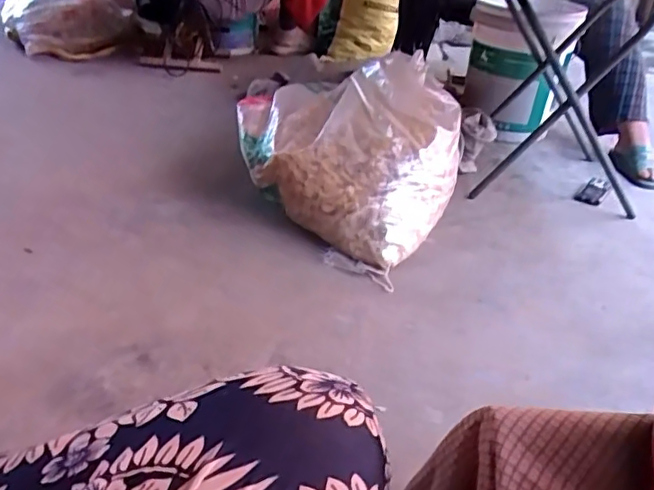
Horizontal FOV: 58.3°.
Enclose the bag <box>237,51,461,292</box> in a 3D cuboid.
[{"bbox_3d":[0.034,-0.213,1.318,0.516,0.269,0.517,19,35,23],"label":"bag"}]

